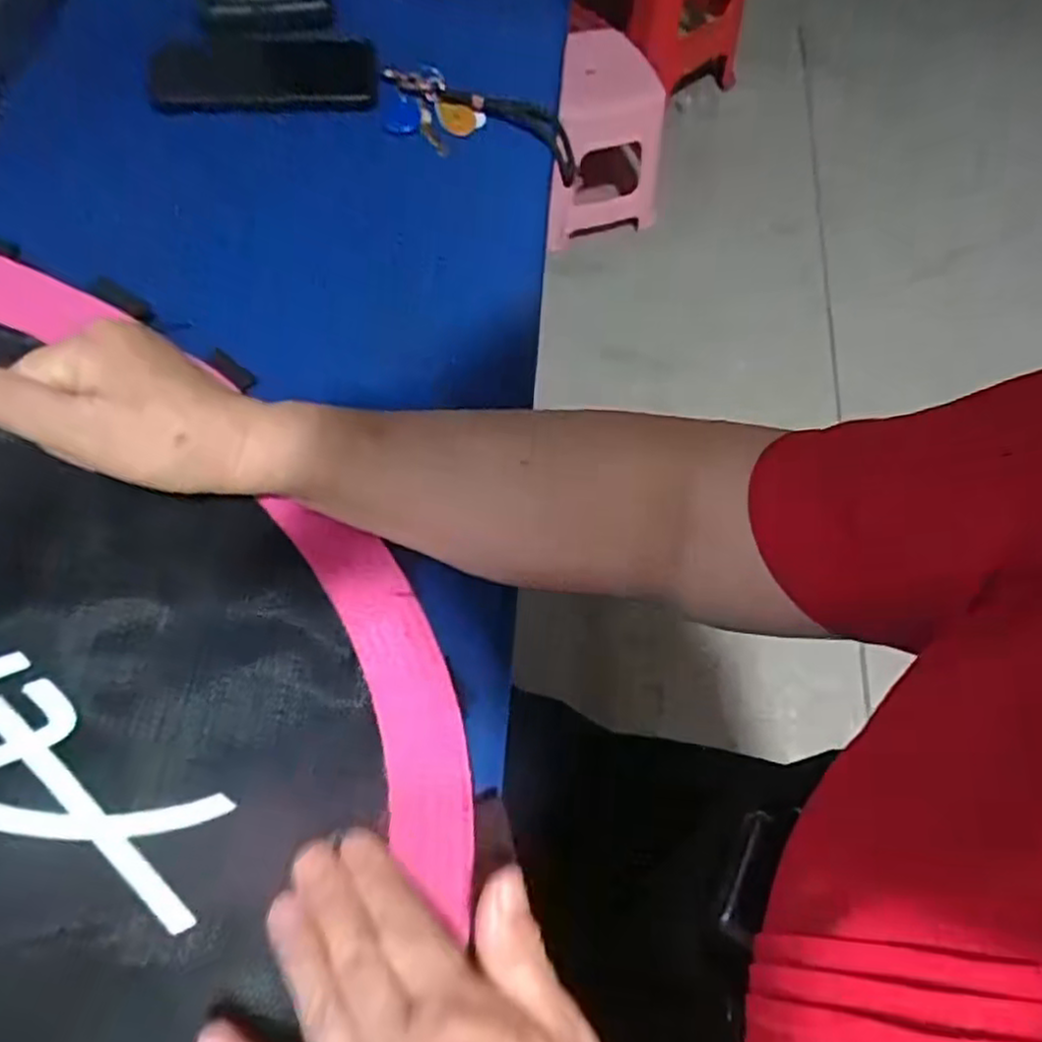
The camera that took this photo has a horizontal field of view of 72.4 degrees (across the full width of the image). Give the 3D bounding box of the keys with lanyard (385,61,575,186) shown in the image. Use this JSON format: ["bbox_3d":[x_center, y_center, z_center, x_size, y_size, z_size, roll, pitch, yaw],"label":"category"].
[{"bbox_3d":[-0.034,-0.308,0.568,0.163,0.060,0.061,10,62,1],"label":"keys with lanyard"}]

